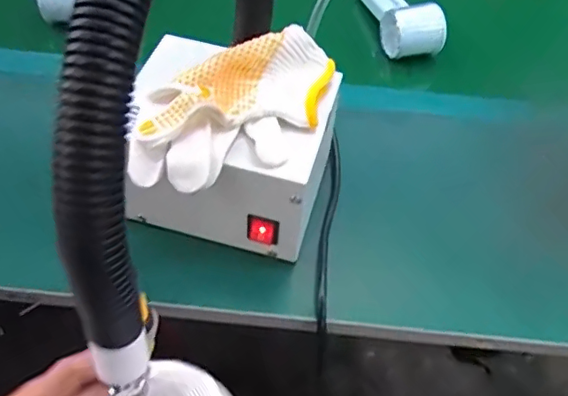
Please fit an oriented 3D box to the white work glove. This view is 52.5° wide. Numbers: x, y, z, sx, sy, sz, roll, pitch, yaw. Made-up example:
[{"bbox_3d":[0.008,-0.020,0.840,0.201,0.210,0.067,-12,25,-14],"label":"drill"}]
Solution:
[{"bbox_3d":[-0.031,-0.065,0.421,0.174,0.043,0.092,-21,55,-20],"label":"white work glove"}]

